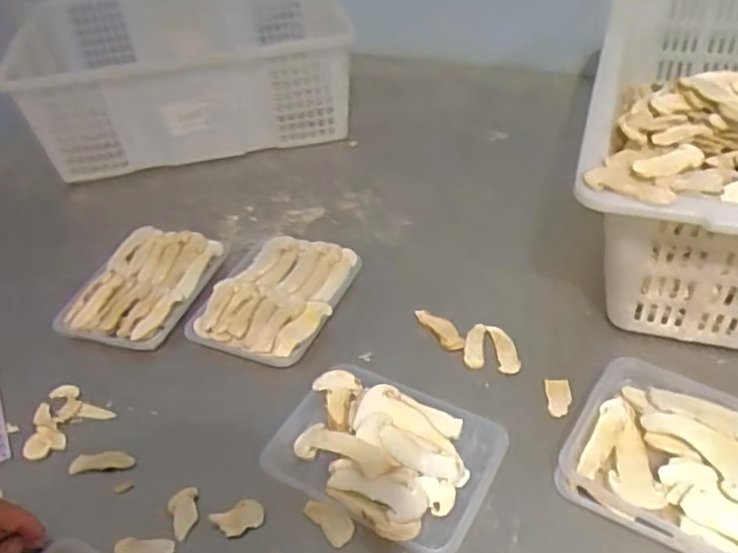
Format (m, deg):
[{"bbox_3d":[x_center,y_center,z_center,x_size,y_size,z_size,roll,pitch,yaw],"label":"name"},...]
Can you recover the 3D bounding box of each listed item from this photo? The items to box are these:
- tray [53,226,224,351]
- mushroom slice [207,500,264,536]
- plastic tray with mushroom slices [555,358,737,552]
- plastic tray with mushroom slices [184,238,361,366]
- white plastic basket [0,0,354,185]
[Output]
[{"bbox_3d":[-0.256,0.009,0.723,0.116,0.031,0.166,14,45,19],"label":"tray"},{"bbox_3d":[-0.108,0.198,0.528,0.042,0.004,0.024,-18,42,-13],"label":"mushroom slice"},{"bbox_3d":[0.259,0.152,0.510,0.189,0.049,0.138,19,47,27],"label":"plastic tray with mushroom slices"},{"bbox_3d":[-0.103,0.018,0.706,0.140,0.023,0.171,13,45,19],"label":"plastic tray with mushroom slices"},{"bbox_3d":[-0.275,-0.308,0.983,0.449,0.208,0.338,-8,42,-4],"label":"white plastic basket"}]

